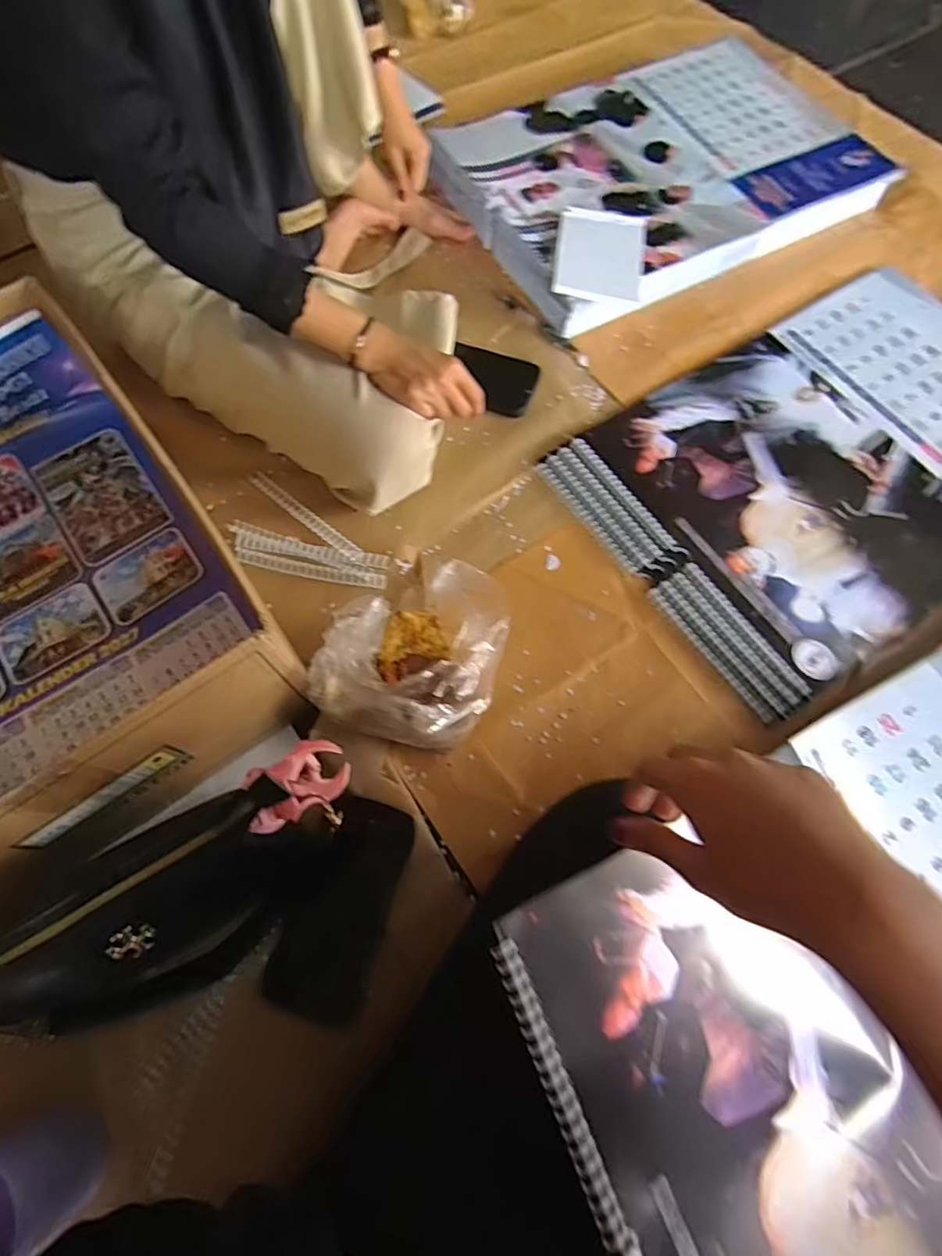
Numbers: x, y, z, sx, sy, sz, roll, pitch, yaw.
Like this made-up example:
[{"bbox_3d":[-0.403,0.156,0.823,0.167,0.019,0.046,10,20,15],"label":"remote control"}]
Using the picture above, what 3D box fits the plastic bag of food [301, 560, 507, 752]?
[{"bbox_3d":[-0.054,0.016,0.545,0.158,0.110,0.168,15,68,7],"label":"plastic bag of food"}]

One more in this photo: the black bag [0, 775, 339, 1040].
[{"bbox_3d":[-0.227,0.207,0.440,0.272,0.150,0.098,-25,69,-10],"label":"black bag"}]

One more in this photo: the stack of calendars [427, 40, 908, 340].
[{"bbox_3d":[0.260,-0.636,0.846,0.556,0.063,0.398,-30,70,-12],"label":"stack of calendars"}]

